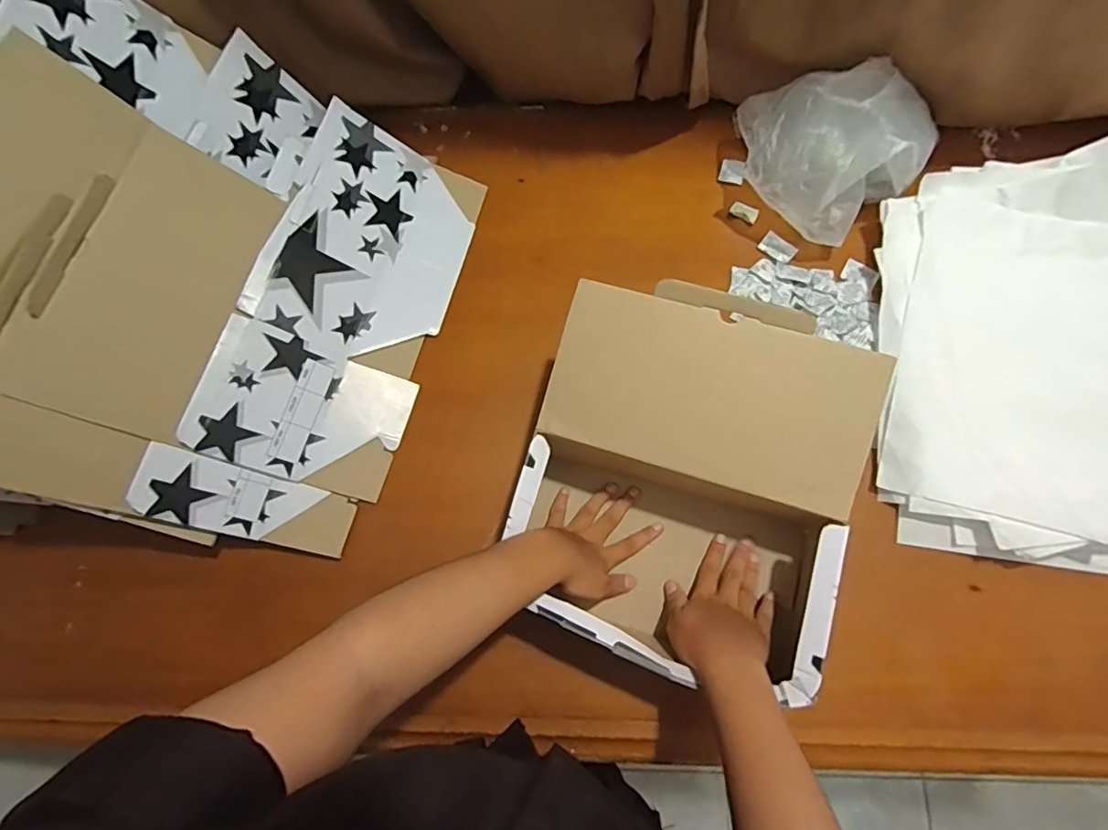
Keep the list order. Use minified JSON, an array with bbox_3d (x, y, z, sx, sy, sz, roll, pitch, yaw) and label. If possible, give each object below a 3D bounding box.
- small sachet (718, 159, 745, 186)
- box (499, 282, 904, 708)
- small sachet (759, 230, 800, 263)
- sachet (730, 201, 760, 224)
[{"bbox_3d":[0.228,-0.311,0.706,0.030,0.007,0.035,17,73,8],"label":"small sachet"},{"bbox_3d":[0.118,0.058,0.514,0.273,0.160,0.287,17,73,8],"label":"box"},{"bbox_3d":[0.274,-0.204,0.675,0.042,0.004,0.031,38,77,14],"label":"small sachet"},{"bbox_3d":[0.239,-0.254,0.690,0.035,0.004,0.022,34,76,13],"label":"sachet"}]

